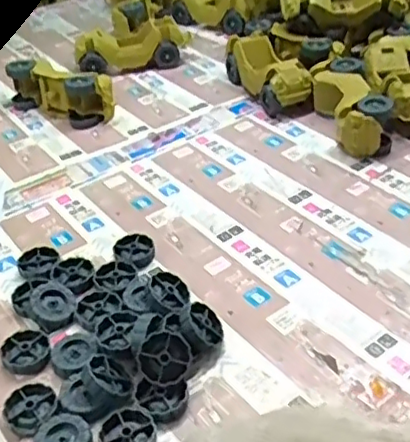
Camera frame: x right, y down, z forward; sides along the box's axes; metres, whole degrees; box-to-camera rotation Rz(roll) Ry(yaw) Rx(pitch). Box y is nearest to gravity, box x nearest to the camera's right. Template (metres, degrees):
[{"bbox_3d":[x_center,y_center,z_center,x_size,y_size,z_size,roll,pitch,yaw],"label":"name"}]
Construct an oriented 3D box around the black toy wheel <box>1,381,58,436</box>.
[{"bbox_3d":[-0.126,0.136,0.449,0.038,0.011,0.036,-3,38,3],"label":"black toy wheel"}]

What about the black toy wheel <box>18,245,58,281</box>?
[{"bbox_3d":[-0.157,0.041,0.581,0.034,0.016,0.037,-3,38,3],"label":"black toy wheel"}]

